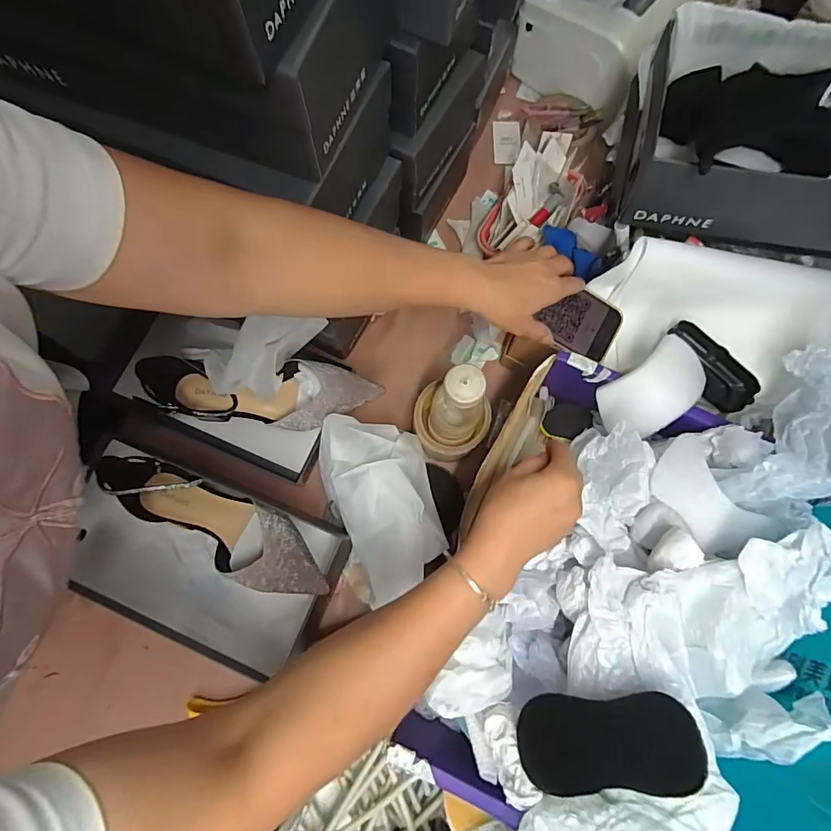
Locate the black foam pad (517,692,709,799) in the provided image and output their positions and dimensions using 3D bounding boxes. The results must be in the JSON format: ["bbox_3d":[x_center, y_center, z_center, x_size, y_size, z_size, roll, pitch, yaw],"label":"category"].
[{"bbox_3d":[0.143,0.245,0.348,0.126,0.028,0.060,-6,56,5],"label":"black foam pad"}]

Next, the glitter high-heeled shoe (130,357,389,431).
[{"bbox_3d":[-0.179,-0.029,0.539,0.264,0.092,0.074,3,76,1],"label":"glitter high-heeled shoe"}]

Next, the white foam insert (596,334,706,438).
[{"bbox_3d":[0.233,-0.022,0.458,0.103,0.015,0.067,-42,92,17],"label":"white foam insert"}]

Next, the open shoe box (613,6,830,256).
[{"bbox_3d":[0.366,-0.261,0.460,0.289,0.127,0.180,11,76,3],"label":"open shoe box"}]

